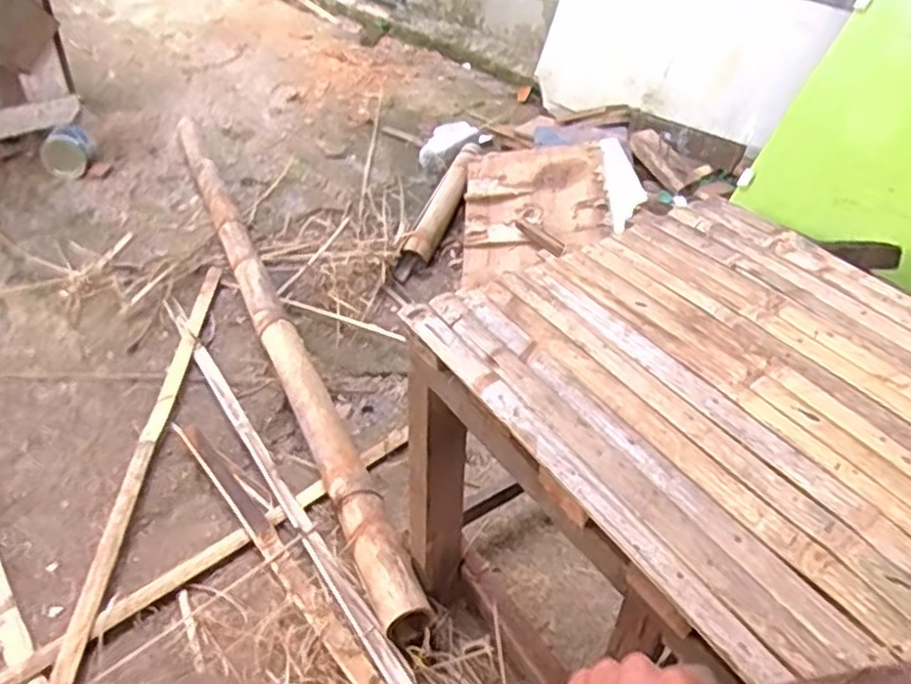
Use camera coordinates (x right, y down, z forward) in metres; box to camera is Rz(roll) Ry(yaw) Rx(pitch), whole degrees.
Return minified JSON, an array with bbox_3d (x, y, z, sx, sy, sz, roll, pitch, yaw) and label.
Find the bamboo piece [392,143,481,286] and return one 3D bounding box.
[{"bbox_3d":[-0.024,-0.326,1.727,0.060,0.055,0.584,11,41,11],"label":"bamboo piece"}]

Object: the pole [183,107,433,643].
[{"bbox_3d":[-0.404,-0.112,1.438,0.065,0.086,1.610,-16,44,-20],"label":"pole"}]

